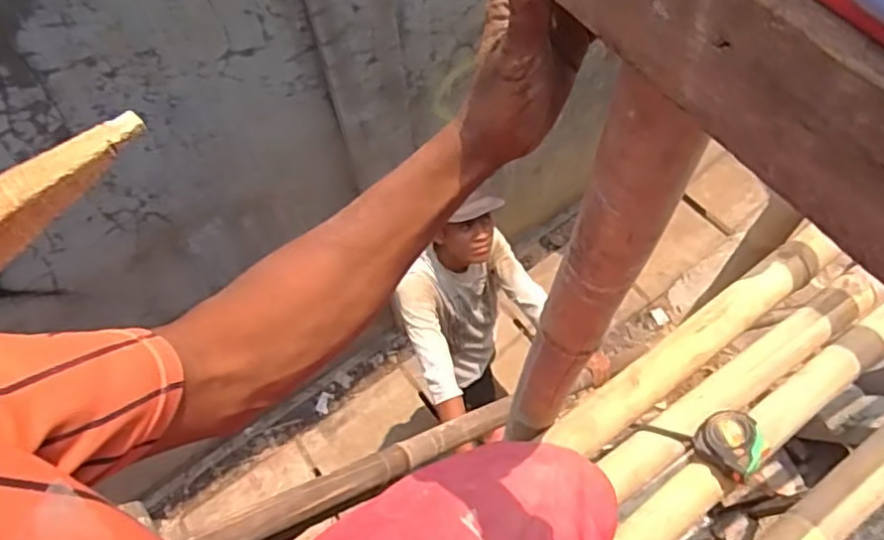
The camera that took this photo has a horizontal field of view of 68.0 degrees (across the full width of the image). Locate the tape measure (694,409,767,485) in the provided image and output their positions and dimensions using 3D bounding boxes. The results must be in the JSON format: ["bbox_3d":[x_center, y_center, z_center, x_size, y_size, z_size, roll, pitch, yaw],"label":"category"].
[{"bbox_3d":[0.343,0.203,0.778,0.071,0.037,0.077,-2,61,3],"label":"tape measure"}]

